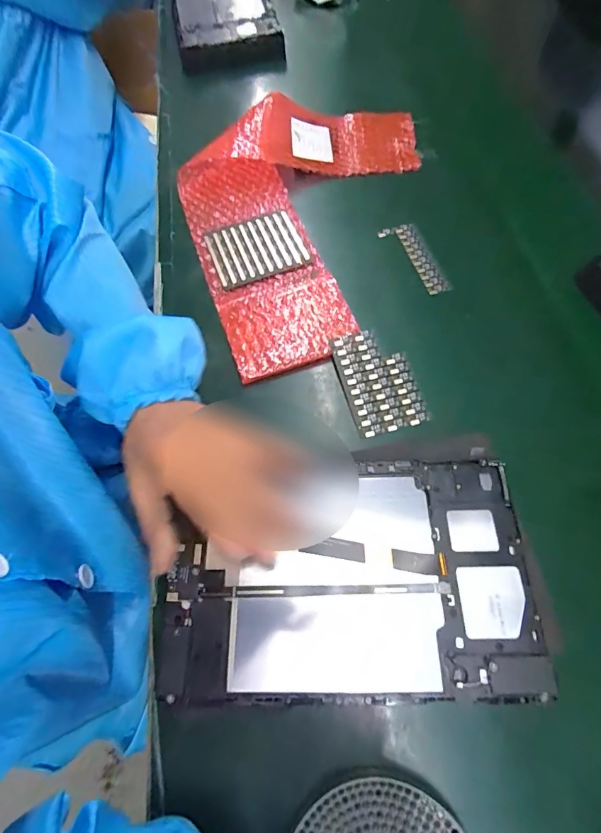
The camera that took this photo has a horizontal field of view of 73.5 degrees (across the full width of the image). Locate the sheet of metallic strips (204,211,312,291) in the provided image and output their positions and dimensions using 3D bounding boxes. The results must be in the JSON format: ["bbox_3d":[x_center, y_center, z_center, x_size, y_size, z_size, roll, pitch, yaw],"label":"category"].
[{"bbox_3d":[-0.048,-0.182,0.436,0.097,0.004,0.087,-19,65,-8],"label":"sheet of metallic strips"}]

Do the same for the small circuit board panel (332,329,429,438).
[{"bbox_3d":[0.068,-0.033,0.355,0.061,0.010,0.095,-15,65,-6],"label":"small circuit board panel"}]

